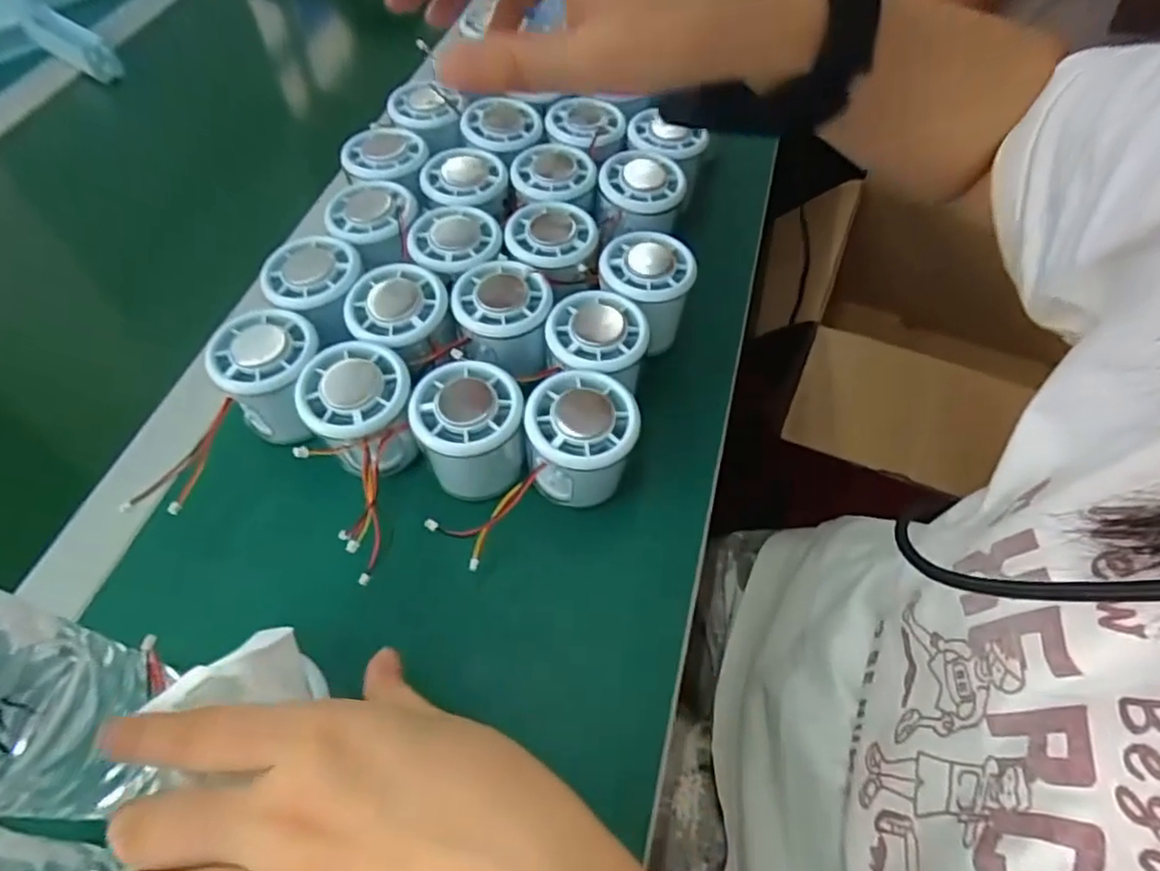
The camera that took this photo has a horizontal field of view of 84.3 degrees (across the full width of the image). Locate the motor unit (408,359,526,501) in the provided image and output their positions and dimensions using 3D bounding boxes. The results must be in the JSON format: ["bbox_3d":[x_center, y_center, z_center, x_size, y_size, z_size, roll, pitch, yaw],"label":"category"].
[{"bbox_3d":[-0.058,-0.001,0.347,0.054,0.056,0.055,0,56,1],"label":"motor unit"}]

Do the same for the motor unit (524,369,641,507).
[{"bbox_3d":[0.001,0.004,0.339,0.054,0.050,0.060,8,57,6],"label":"motor unit"}]

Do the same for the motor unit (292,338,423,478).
[{"bbox_3d":[-0.115,-0.010,0.347,0.054,0.054,0.062,-35,63,-20],"label":"motor unit"}]

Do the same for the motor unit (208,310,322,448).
[{"bbox_3d":[-0.171,-0.032,0.366,0.054,0.053,0.057,0,56,1],"label":"motor unit"}]

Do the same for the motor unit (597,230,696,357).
[{"bbox_3d":[0.041,-0.088,0.395,0.062,0.044,0.066,-37,63,-21],"label":"motor unit"}]

